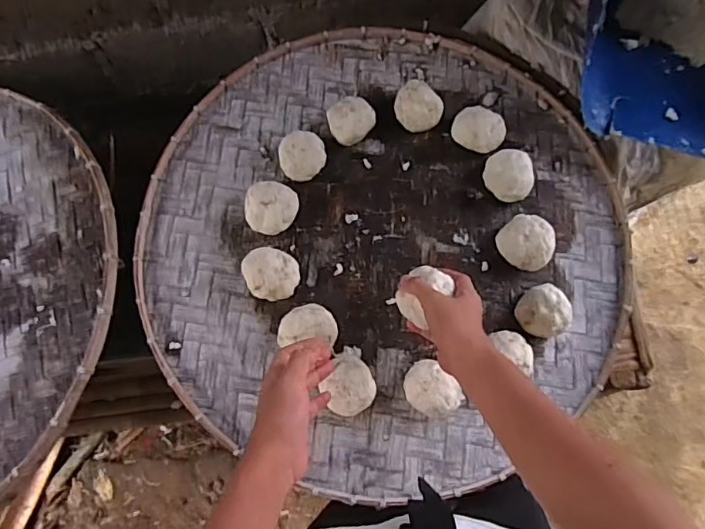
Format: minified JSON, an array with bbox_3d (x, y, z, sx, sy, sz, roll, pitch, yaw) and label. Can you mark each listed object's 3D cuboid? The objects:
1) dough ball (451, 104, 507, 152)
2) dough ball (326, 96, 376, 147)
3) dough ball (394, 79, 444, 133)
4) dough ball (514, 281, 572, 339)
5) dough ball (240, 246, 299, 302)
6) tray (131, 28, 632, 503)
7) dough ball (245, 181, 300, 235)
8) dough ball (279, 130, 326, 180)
[{"bbox_3d":[0.198,-0.212,0.821,0.082,0.042,0.072,19,76,6],"label":"dough ball"},{"bbox_3d":[-0.002,-0.227,0.831,0.073,0.052,0.073,0,75,1],"label":"dough ball"},{"bbox_3d":[0.105,-0.249,0.837,0.070,0.052,0.077,-41,78,-9],"label":"dough ball"},{"bbox_3d":[0.273,0.064,0.745,0.064,0.045,0.070,0,75,1],"label":"dough ball"},{"bbox_3d":[-0.119,0.015,0.759,0.082,0.055,0.069,15,76,5],"label":"dough ball"},{"bbox_3d":[0.045,-0.049,0.789,0.691,0.071,0.690,0,75,1],"label":"tray"},{"bbox_3d":[-0.123,-0.083,0.789,0.075,0.048,0.076,0,75,1],"label":"dough ball"},{"bbox_3d":[-0.077,-0.167,0.816,0.070,0.046,0.072,0,75,1],"label":"dough ball"}]

